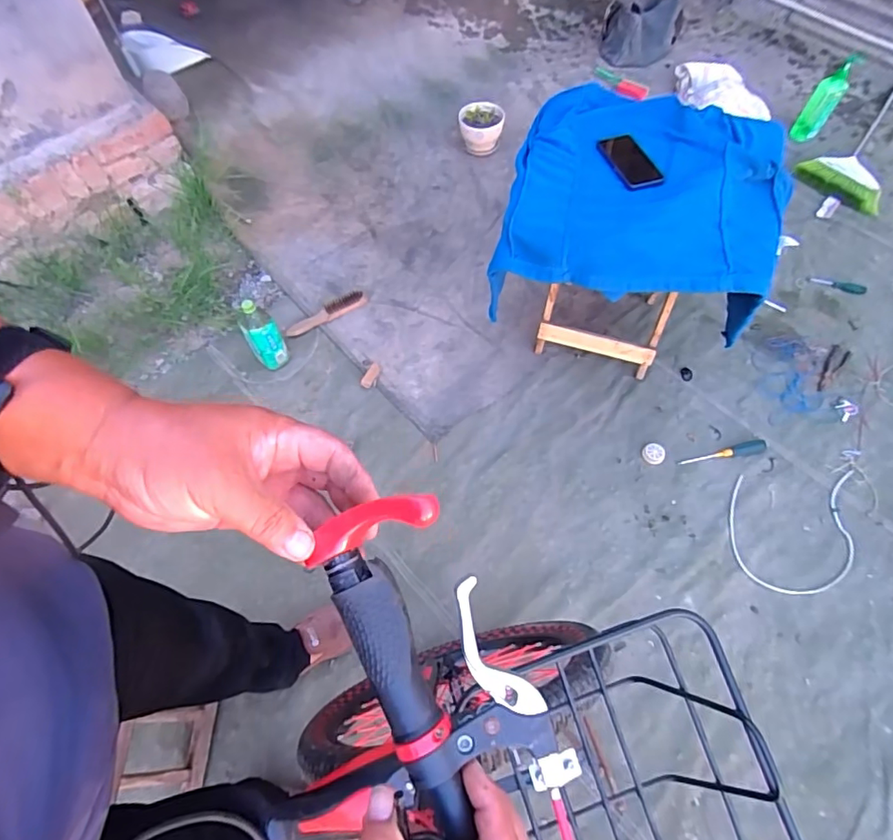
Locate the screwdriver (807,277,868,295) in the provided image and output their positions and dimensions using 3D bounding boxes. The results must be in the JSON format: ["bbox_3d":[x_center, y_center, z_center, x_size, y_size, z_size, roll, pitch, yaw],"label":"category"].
[{"bbox_3d":[1.059,-0.368,1.392,0.134,0.018,0.033,22,63,13],"label":"screwdriver"}]

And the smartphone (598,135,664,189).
[{"bbox_3d":[0.366,-0.510,1.013,0.063,0.009,0.165,-24,64,2],"label":"smartphone"}]

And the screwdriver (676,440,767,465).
[{"bbox_3d":[0.658,0.080,1.224,0.205,0.030,0.031,-9,61,-2],"label":"screwdriver"}]

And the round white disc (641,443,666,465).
[{"bbox_3d":[0.502,0.080,1.240,0.054,0.015,0.055,-1,61,2],"label":"round white disc"}]

